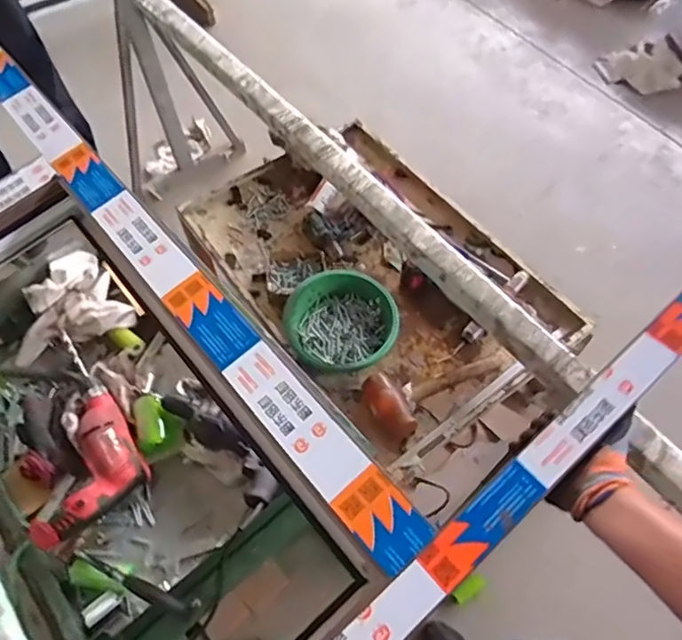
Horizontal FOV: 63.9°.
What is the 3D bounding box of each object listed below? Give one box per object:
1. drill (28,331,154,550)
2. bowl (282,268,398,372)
[{"bbox_3d":[-0.449,0.186,0.912,0.169,0.102,0.344,-30,62,-16],"label":"drill"},{"bbox_3d":[-0.008,-0.002,1.103,0.230,0.072,0.196,20,61,13],"label":"bowl"}]

